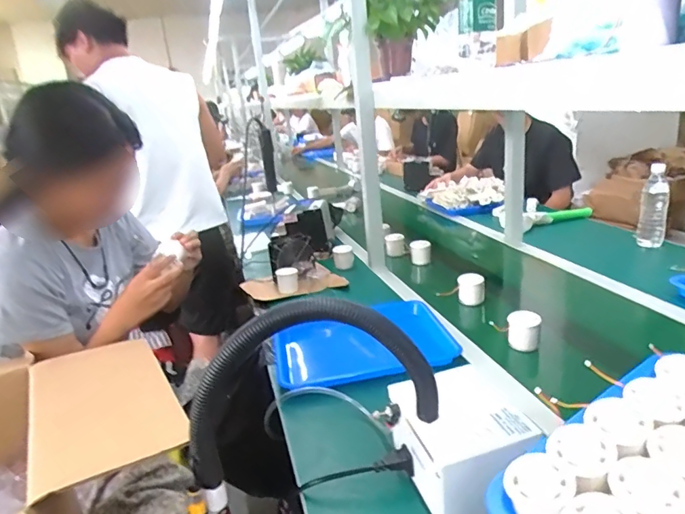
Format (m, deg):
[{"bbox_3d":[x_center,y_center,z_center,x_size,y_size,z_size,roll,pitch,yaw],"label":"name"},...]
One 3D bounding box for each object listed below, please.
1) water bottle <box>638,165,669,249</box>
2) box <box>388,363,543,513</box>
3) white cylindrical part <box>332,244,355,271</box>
[{"bbox_3d":[0.854,-0.141,1.321,0.062,0.219,0.058,5,21,30],"label":"water bottle"},{"bbox_3d":[0.147,0.233,0.614,0.128,0.101,0.161,-11,19,-13],"label":"box"},{"bbox_3d":[0.003,0.001,1.391,0.057,0.062,0.046,-7,18,-3],"label":"white cylindrical part"}]

